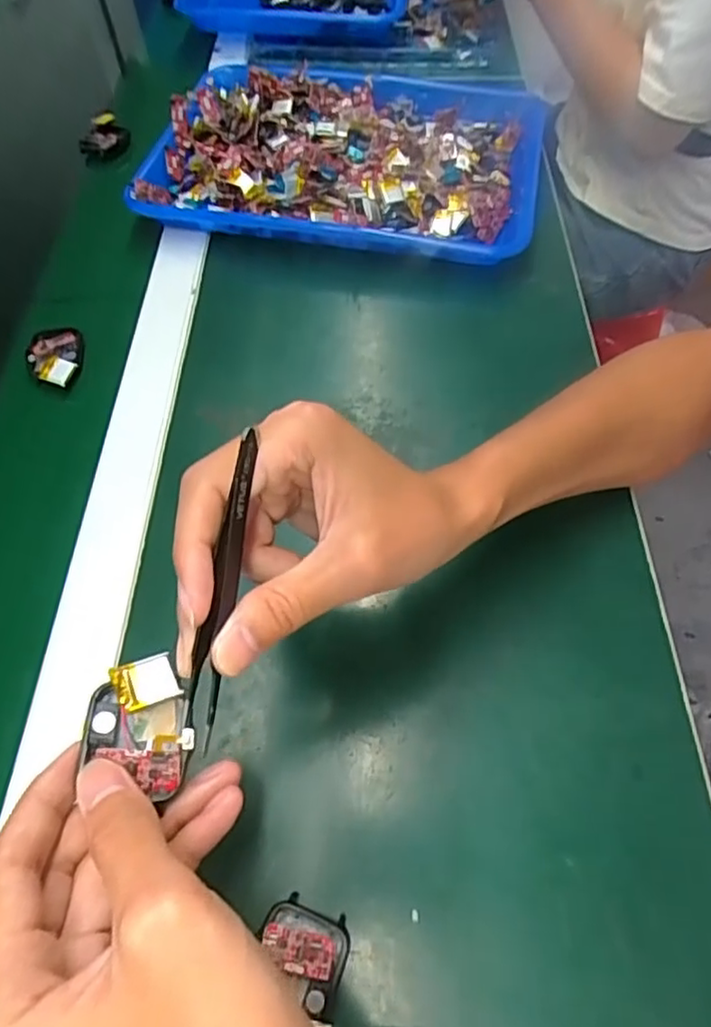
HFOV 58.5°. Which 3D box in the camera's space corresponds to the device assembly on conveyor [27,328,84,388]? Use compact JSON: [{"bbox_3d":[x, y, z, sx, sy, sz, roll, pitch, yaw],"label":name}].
[{"bbox_3d":[-0.220,-0.115,0.463,0.038,0.009,0.059,-9,57,-6],"label":"device assembly on conveyor"}]

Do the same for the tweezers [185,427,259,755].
[{"bbox_3d":[-0.048,0.026,0.226,0.011,0.012,0.111,12,94,9],"label":"tweezers"}]

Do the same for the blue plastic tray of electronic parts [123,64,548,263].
[{"bbox_3d":[-0.004,-0.329,0.581,0.337,0.052,0.270,9,59,7],"label":"blue plastic tray of electronic parts"}]

